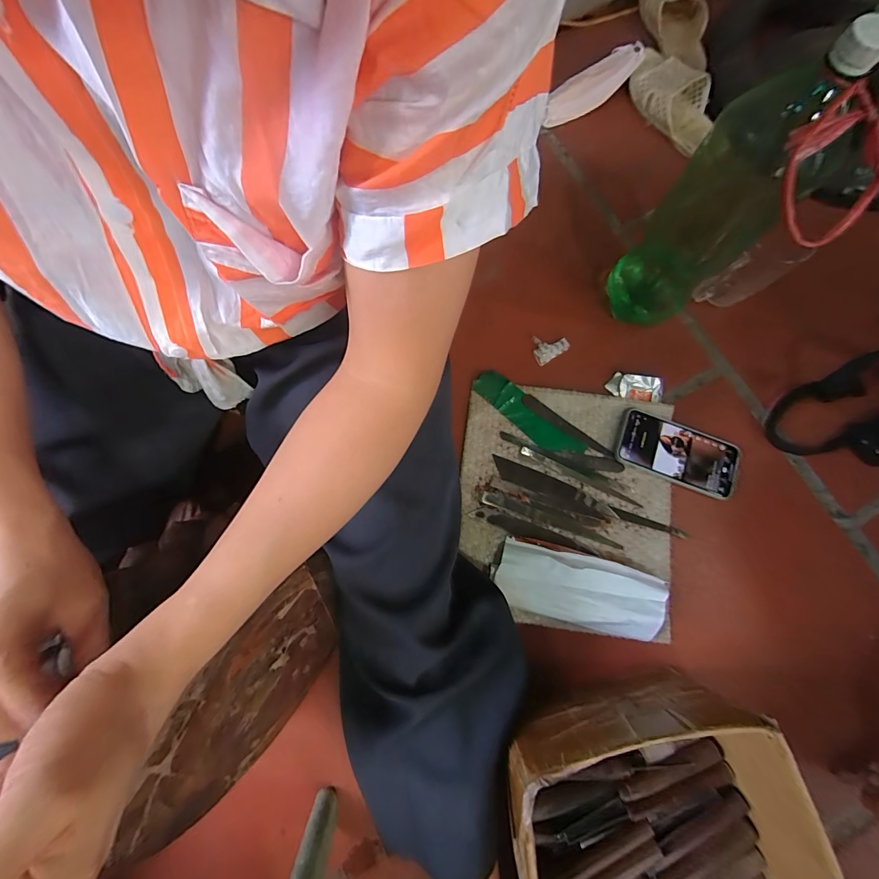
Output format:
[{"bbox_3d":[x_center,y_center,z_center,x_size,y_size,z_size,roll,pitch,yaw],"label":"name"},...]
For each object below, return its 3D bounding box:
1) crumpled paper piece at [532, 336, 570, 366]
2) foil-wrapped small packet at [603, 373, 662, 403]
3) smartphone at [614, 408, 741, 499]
[{"bbox_3d":[0.156,-0.137,0.568,0.050,0.010,0.042,-34,77,-9],"label":"crumpled paper piece"},{"bbox_3d":[0.271,-0.073,0.546,0.072,0.009,0.037,7,75,2],"label":"foil-wrapped small packet"},{"bbox_3d":[0.320,0.017,0.531,0.157,0.010,0.080,20,75,5],"label":"smartphone"}]

